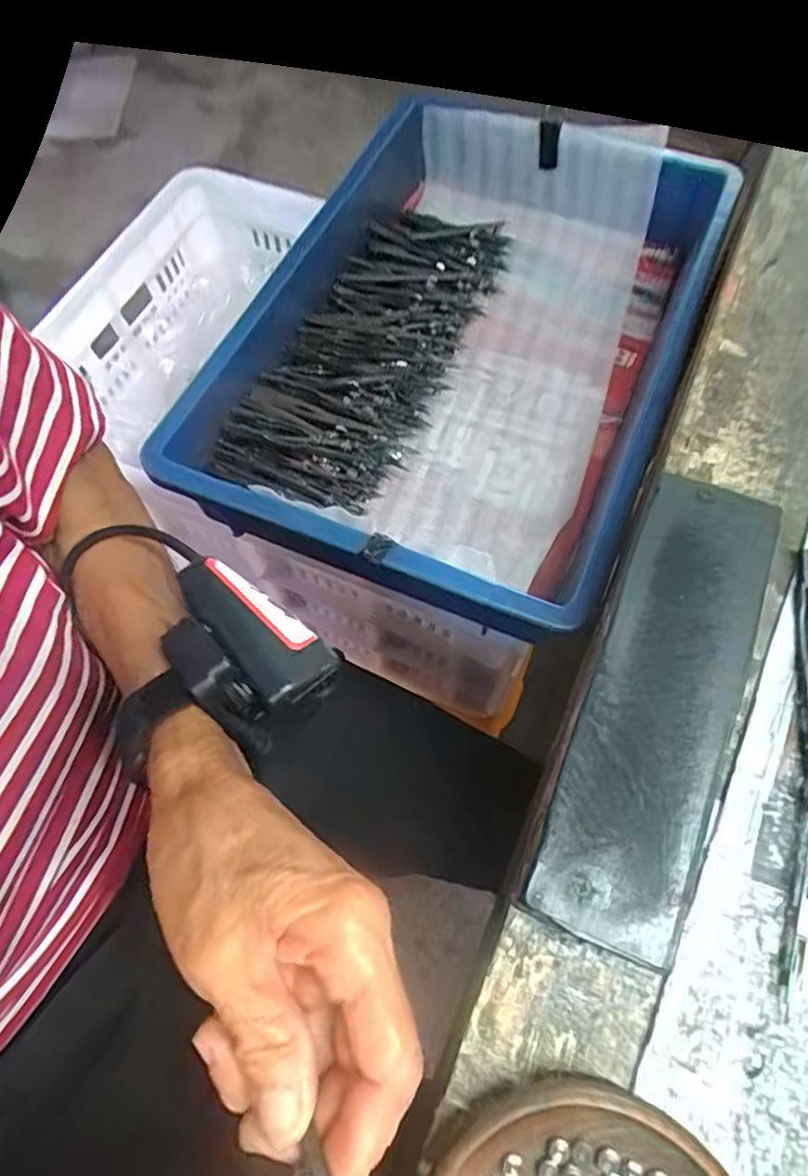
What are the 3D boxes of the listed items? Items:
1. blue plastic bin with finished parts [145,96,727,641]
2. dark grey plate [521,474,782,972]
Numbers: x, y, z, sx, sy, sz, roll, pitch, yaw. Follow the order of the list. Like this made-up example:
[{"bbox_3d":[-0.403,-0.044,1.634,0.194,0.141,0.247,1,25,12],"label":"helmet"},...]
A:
[{"bbox_3d":[0.040,-0.180,0.465,0.288,0.095,0.402,22,67,10],"label":"blue plastic bin with finished parts"},{"bbox_3d":[0.114,0.042,0.274,0.060,0.013,0.208,23,67,10],"label":"dark grey plate"}]

